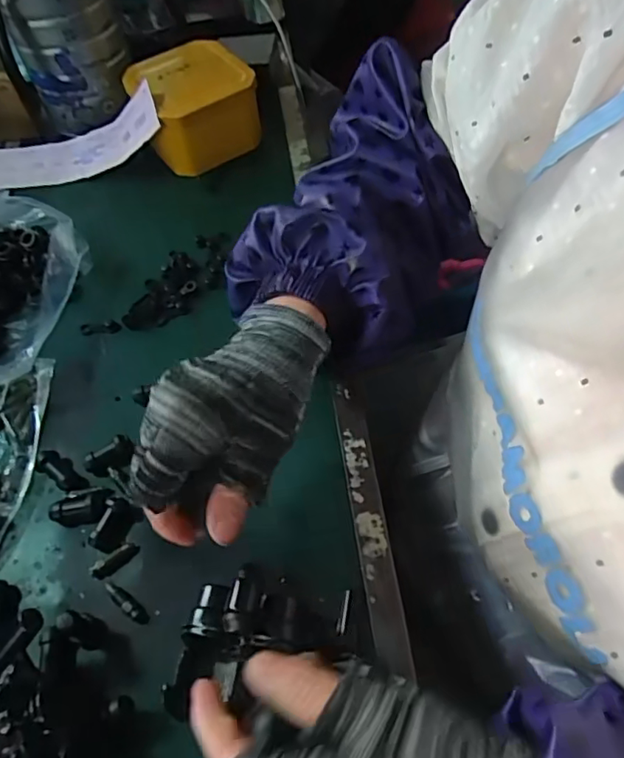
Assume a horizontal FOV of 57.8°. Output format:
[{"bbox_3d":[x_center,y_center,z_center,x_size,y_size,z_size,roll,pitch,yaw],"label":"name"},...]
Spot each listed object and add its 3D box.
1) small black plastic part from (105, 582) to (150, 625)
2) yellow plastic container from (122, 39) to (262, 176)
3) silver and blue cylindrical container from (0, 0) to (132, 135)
[{"bbox_3d":[-0.111,0.132,0.334,0.034,0.007,0.009,32,66,20],"label":"small black plastic part"},{"bbox_3d":[-0.108,-0.253,0.523,0.099,0.059,0.094,-23,61,-10],"label":"yellow plastic container"},{"bbox_3d":[-0.218,-0.311,0.517,0.092,0.140,0.082,-13,60,-4],"label":"silver and blue cylindrical container"}]

